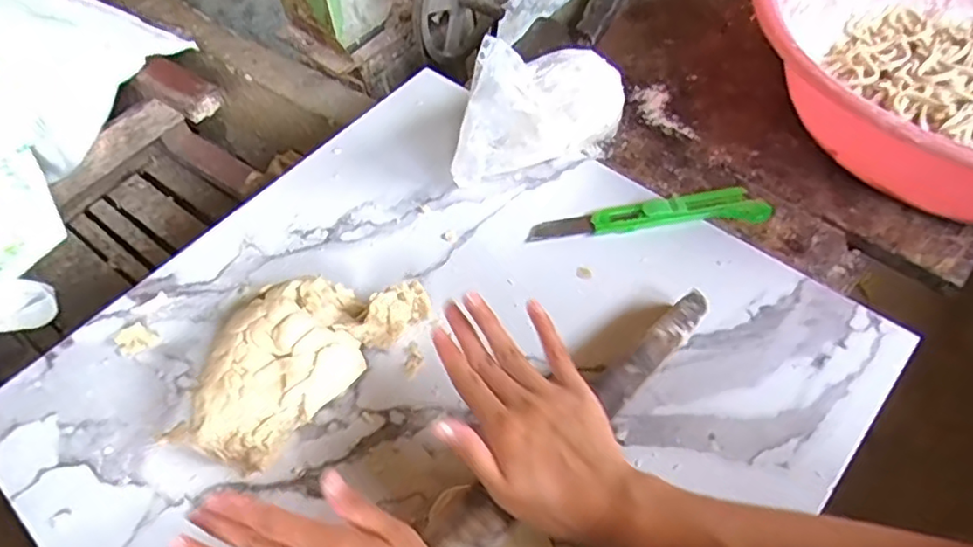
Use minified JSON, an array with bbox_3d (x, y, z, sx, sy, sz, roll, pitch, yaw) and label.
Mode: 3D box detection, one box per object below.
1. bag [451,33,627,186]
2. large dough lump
[{"bbox_3d":[0.047,-0.137,0.519,0.165,0.120,0.066,-40,64,-20],"label":"bag"},{"bbox_3d":[-0.130,0.055,0.441,0.087,0.060,0.167,31,64,21],"label":"large dough lump"}]

